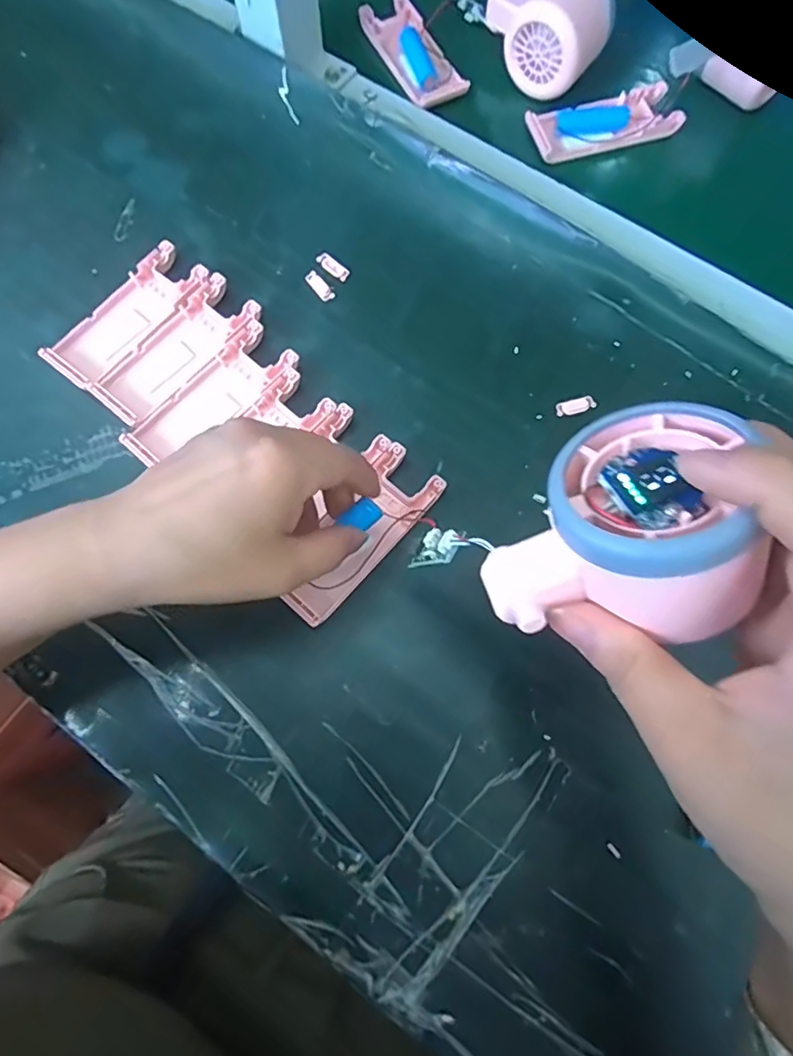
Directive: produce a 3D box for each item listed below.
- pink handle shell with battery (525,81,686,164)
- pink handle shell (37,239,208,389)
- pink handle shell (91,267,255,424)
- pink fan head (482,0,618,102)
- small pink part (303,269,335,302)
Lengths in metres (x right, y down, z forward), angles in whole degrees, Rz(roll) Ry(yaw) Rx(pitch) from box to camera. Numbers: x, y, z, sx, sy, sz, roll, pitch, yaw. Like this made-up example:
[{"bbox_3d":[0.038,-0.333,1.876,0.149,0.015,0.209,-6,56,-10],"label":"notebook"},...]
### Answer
[{"bbox_3d":[0.144,-0.284,0.392,0.103,0.013,0.038,-16,75,-5],"label":"pink handle shell with battery"},{"bbox_3d":[-0.165,-0.130,0.343,0.041,0.011,0.103,37,77,10],"label":"pink handle shell"},{"bbox_3d":[-0.132,-0.107,0.335,0.042,0.009,0.102,42,78,11],"label":"pink handle shell"},{"bbox_3d":[0.101,-0.349,0.385,0.082,0.051,0.054,37,77,9],"label":"pink fan head"},{"bbox_3d":[-0.049,-0.154,0.353,0.009,0.004,0.023,-41,78,-11],"label":"small pink part"}]

